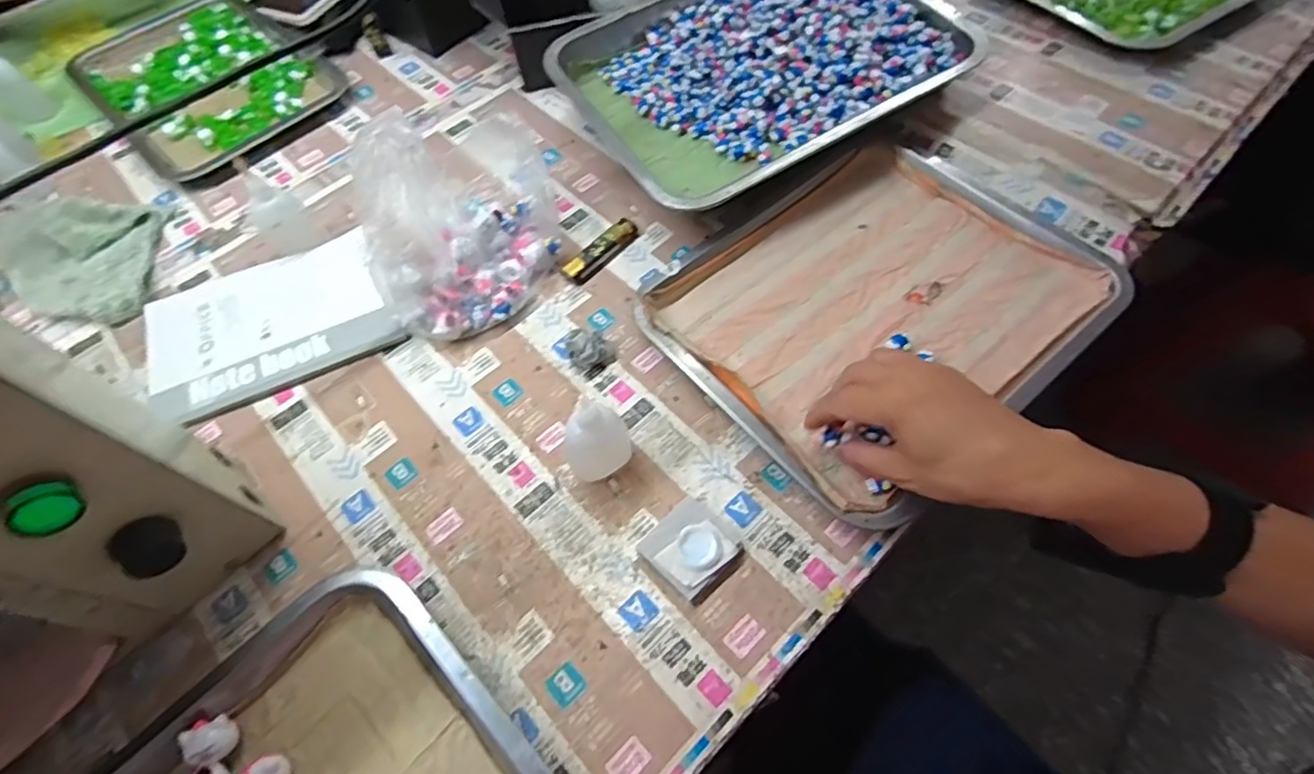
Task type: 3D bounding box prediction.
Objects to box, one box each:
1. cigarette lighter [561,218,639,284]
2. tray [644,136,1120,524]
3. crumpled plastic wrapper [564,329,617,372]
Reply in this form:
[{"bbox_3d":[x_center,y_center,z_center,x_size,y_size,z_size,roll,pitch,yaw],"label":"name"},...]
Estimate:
[{"bbox_3d":[-0.048,-0.119,0.532,0.021,0.014,0.078,37,68,22],"label":"cigarette lighter"},{"bbox_3d":[0.166,-0.069,0.485,0.303,0.029,0.263,-37,64,-17],"label":"tray"},{"bbox_3d":[-0.052,-0.031,0.479,0.035,0.017,0.031,-18,60,-7],"label":"crumpled plastic wrapper"}]

